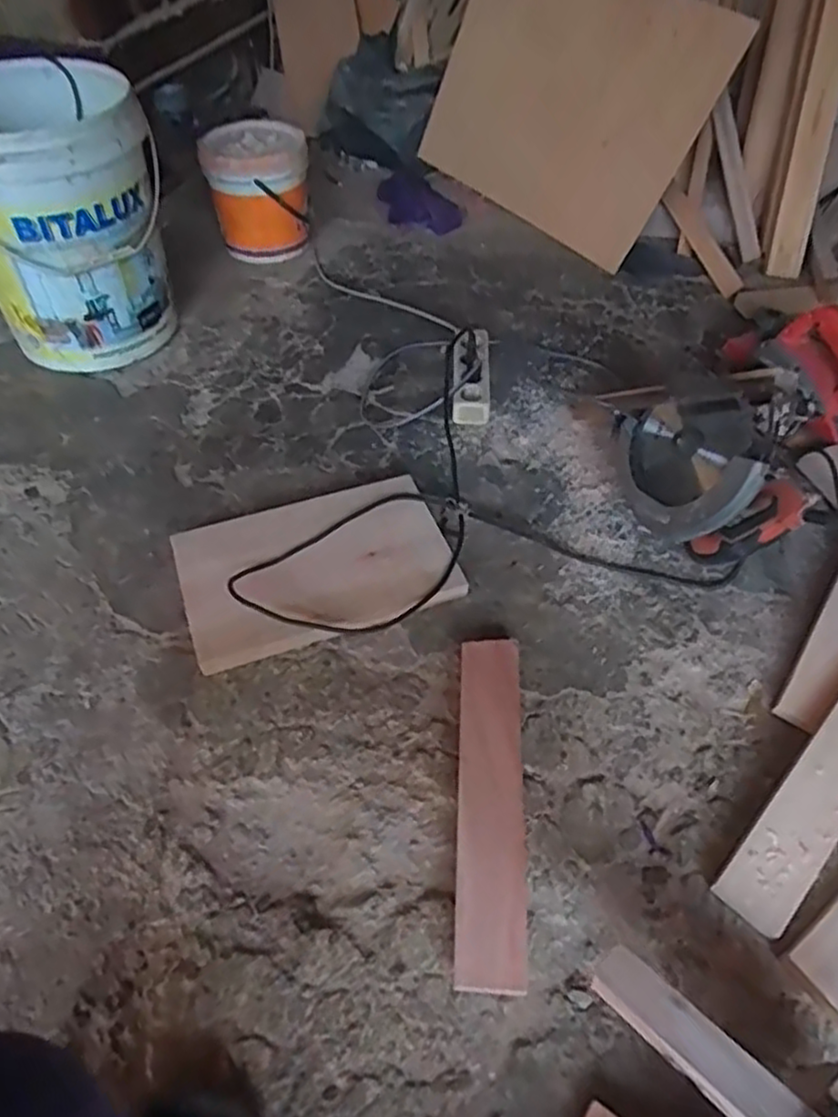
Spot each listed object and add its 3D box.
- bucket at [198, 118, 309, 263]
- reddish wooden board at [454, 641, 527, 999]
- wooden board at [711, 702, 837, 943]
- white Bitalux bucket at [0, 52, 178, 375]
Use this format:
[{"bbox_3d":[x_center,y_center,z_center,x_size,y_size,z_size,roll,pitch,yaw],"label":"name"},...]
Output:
[{"bbox_3d":[-0.309,-0.716,1.416,0.195,0.213,0.204,0,51,0],"label":"bucket"},{"bbox_3d":[0.074,0.244,0.739,0.067,0.033,0.346,2,51,3],"label":"reddish wooden board"},{"bbox_3d":[0.413,0.222,0.724,0.064,0.025,0.344,36,60,26],"label":"wooden board"},{"bbox_3d":[-0.548,-0.528,1.125,0.292,0.401,0.350,-24,55,-18],"label":"white Bitalux bucket"}]

